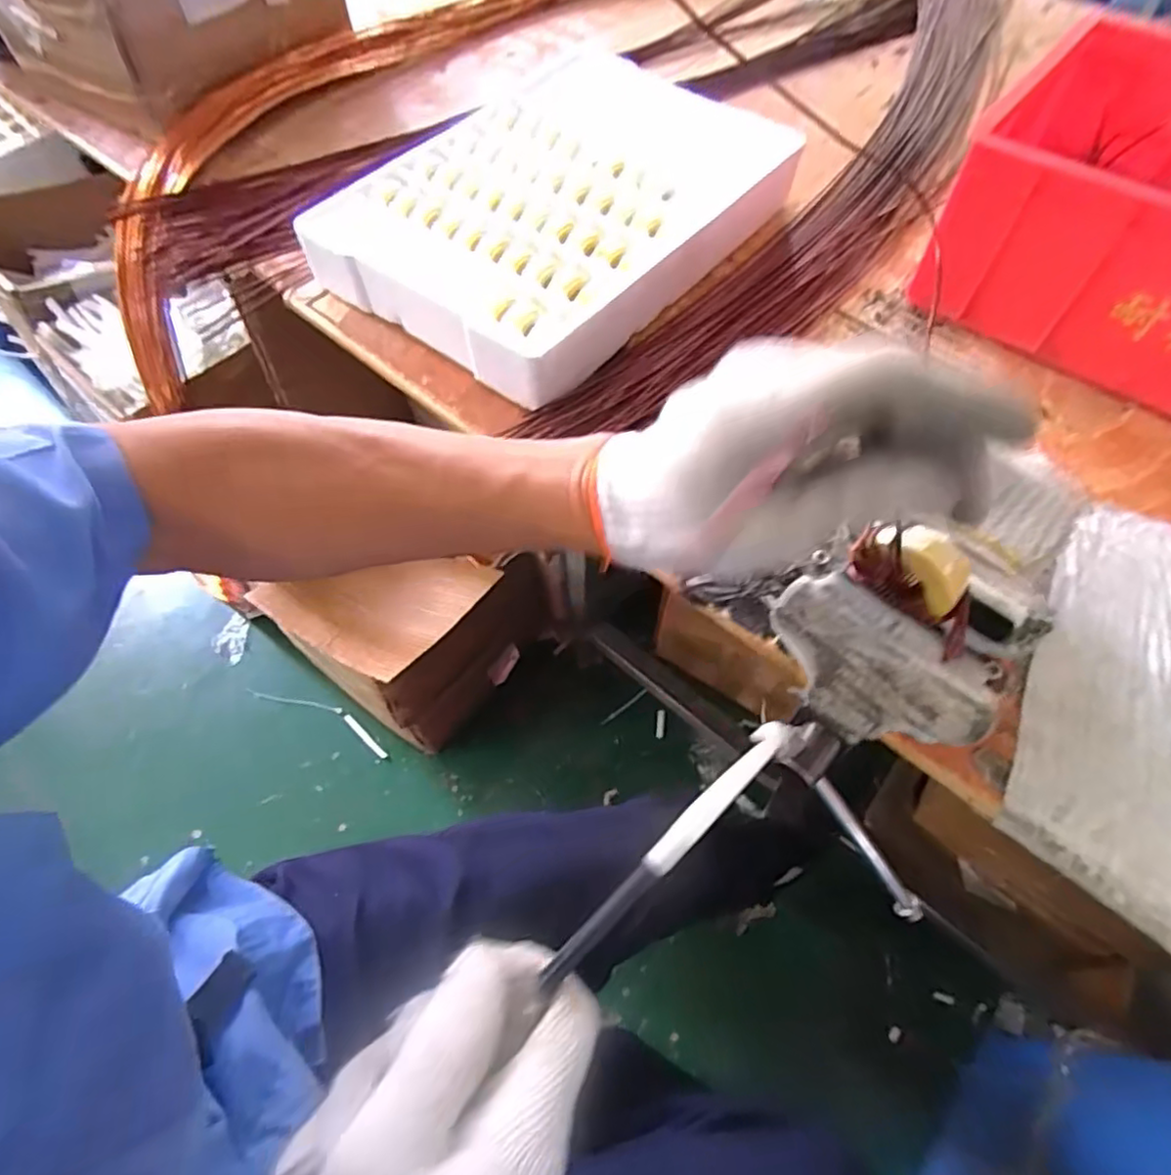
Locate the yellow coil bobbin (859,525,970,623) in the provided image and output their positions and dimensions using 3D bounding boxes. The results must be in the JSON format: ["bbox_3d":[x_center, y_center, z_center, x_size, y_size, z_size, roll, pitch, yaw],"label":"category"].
[{"bbox_3d":[0.154,-0.009,0.308,0.045,0.035,0.021,38,66,20],"label":"yellow coil bobbin"}]

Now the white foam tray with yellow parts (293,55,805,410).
[{"bbox_3d":[-0.023,-0.371,0.651,0.299,0.074,0.415,35,65,19],"label":"white foam tray with yellow parts"}]

